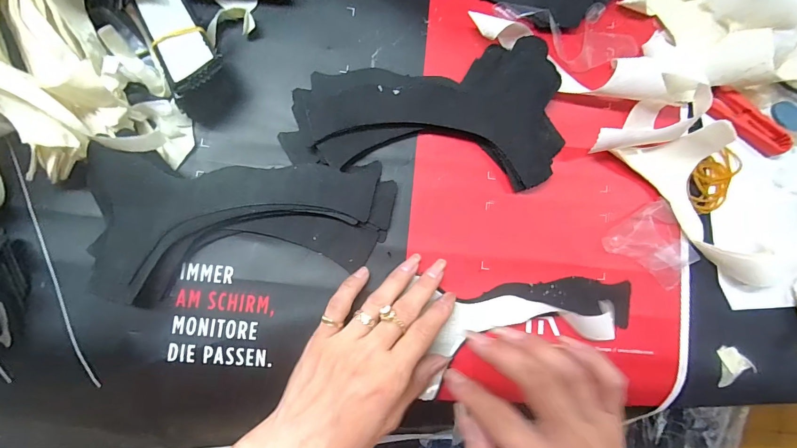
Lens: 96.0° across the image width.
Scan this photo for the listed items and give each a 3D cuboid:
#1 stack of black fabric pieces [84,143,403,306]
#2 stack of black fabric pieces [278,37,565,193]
[{"bbox_3d":[-0.107,0.003,0.255,0.202,0.017,0.094,1,85,-6],"label":"stack of black fabric pieces"},{"bbox_3d":[0.024,-0.090,0.274,0.204,0.018,0.108,3,85,-5],"label":"stack of black fabric pieces"}]

